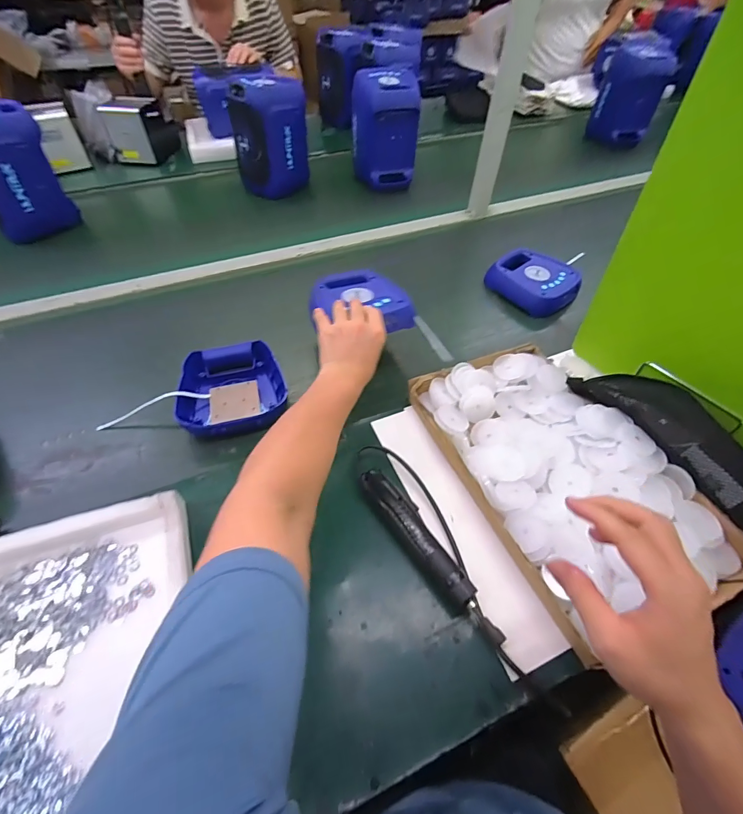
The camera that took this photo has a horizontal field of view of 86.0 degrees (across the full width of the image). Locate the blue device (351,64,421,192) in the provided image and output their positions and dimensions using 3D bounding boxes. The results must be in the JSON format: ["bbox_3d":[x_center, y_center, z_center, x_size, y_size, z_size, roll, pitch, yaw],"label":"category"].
[{"bbox_3d":[0.034,-0.742,1.078,0.170,0.251,0.119,-1,51,-2],"label":"blue device"}]

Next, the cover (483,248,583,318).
[{"bbox_3d":[0.351,-0.268,0.846,0.154,0.051,0.171,-28,56,-22],"label":"cover"}]

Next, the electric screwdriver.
[{"bbox_3d":[0.057,0.165,0.496,0.036,0.037,0.209,-27,56,-21],"label":"electric screwdriver"}]

